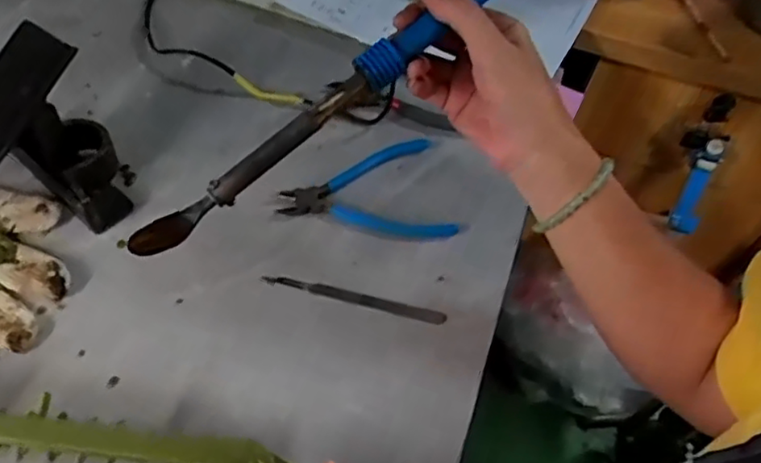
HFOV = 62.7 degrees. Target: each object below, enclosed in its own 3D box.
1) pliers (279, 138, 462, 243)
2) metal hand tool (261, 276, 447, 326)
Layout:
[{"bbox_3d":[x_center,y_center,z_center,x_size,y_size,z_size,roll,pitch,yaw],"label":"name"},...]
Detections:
[{"bbox_3d":[-0.007,-0.044,0.549,0.147,0.013,0.103,8,54,0],"label":"pliers"},{"bbox_3d":[-0.021,0.050,0.485,0.144,0.004,0.013,15,55,6],"label":"metal hand tool"}]

